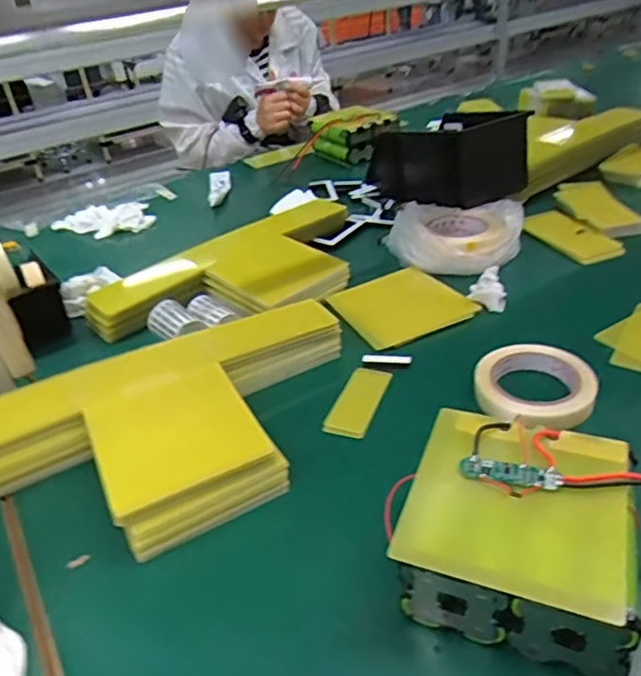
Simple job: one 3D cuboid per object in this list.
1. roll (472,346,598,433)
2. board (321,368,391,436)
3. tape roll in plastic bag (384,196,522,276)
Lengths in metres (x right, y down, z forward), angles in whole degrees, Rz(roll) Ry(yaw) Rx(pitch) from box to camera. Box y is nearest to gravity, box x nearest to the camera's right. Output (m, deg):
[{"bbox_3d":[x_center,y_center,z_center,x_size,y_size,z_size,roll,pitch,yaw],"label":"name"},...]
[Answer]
[{"bbox_3d":[0.211,0.051,0.579,0.108,0.030,0.112,-5,34,3],"label":"roll"},{"bbox_3d":[0.039,0.063,0.604,0.042,0.011,0.099,9,37,22],"label":"board"},{"bbox_3d":[0.190,-0.148,0.840,0.181,0.070,0.140,11,38,24],"label":"tape roll in plastic bag"}]

